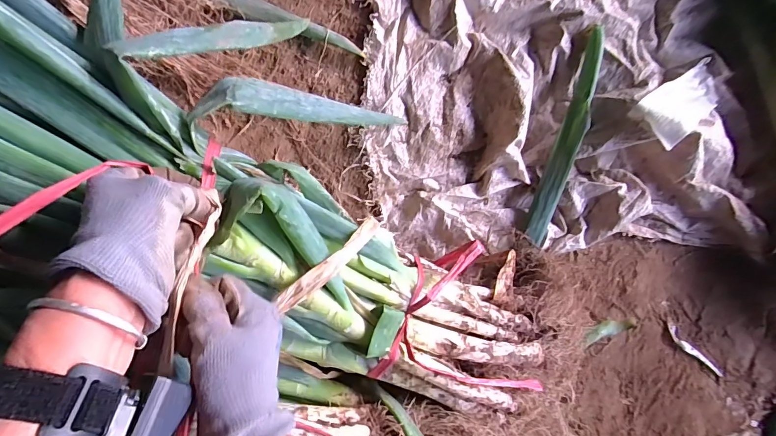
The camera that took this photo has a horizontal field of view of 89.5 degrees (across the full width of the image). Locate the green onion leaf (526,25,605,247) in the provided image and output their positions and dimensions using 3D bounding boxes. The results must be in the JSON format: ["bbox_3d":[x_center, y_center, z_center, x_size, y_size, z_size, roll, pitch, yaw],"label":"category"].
[{"bbox_3d":[0.247,-0.109,0.532,0.028,0.023,0.295,17,89,-5],"label":"green onion leaf"}]

